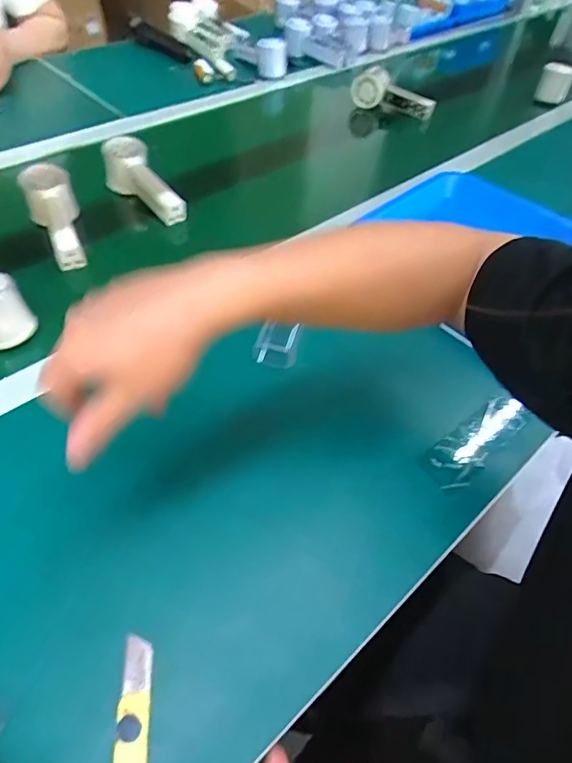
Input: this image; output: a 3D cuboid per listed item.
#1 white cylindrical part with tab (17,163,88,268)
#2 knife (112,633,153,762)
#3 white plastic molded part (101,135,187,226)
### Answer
[{"bbox_3d":[-0.286,-0.209,0.612,0.056,0.060,0.153,-21,55,-20],"label":"white cylindrical part with tab"},{"bbox_3d":[-0.097,0.217,0.310,0.020,0.011,0.098,-2,51,-5],"label":"knife"},{"bbox_3d":[-0.200,-0.279,0.683,0.163,0.059,0.048,44,59,11],"label":"white plastic molded part"}]

